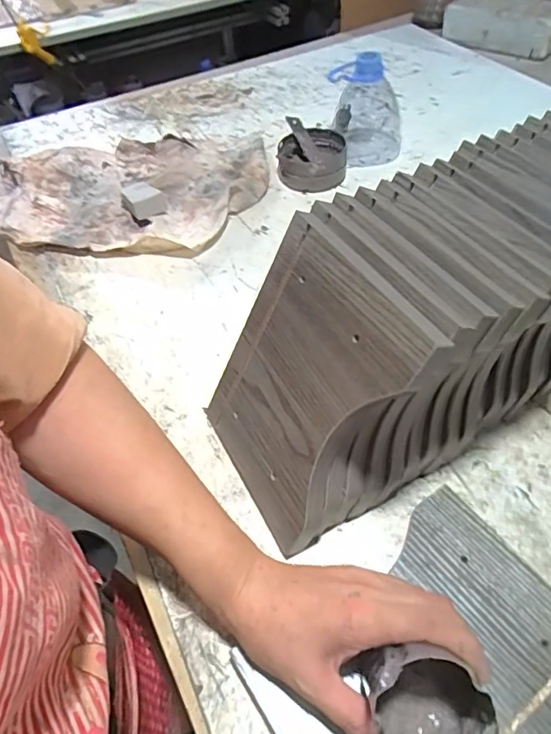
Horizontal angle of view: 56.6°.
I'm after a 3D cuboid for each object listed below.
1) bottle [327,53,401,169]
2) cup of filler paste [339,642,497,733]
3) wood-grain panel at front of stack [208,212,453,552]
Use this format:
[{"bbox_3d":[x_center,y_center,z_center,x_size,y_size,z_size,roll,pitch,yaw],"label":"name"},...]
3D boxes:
[{"bbox_3d":[0.122,-0.345,0.683,0.083,0.129,0.102,-10,51,-3],"label":"bottle"},{"bbox_3d":[0.081,0.183,0.270,0.059,0.054,0.064,-2,51,3],"label":"cup of filler paste"},{"bbox_3d":[0.013,0.013,0.355,0.007,0.195,0.143,-1,42,-36],"label":"wood-grain panel at front of stack"}]

